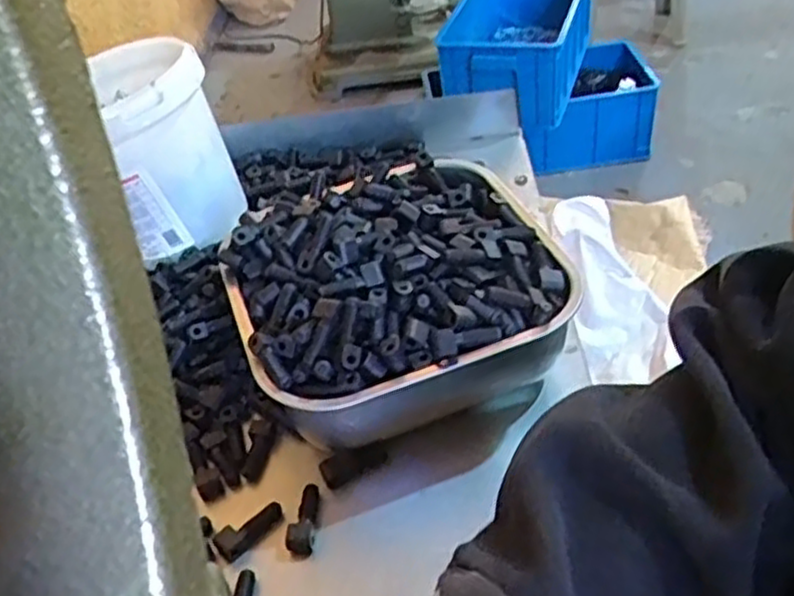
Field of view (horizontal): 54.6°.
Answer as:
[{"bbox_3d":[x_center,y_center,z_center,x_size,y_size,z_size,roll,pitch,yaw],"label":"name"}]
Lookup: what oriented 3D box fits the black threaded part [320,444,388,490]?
[{"bbox_3d":[-0.023,0.089,0.412,0.037,0.013,0.013,-28,44,-21],"label":"black threaded part"}]

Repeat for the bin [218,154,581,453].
[{"bbox_3d":[-0.003,0.001,0.448,0.173,0.086,0.167,-20,42,-13],"label":"bin"}]

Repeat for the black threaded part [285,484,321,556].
[{"bbox_3d":[-0.047,0.111,0.387,0.013,0.010,0.037,-4,41,5],"label":"black threaded part"}]

